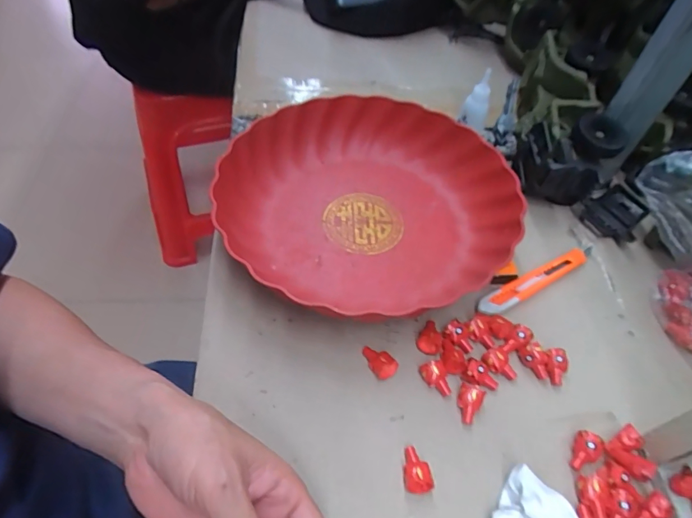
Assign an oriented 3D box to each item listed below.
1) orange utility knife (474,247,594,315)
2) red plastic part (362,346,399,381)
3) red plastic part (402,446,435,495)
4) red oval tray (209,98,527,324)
[{"bbox_3d":[0.161,0.015,0.372,0.131,0.005,0.019,-23,58,-21],"label":"orange utility knife"},{"bbox_3d":[0.023,0.072,0.319,0.015,0.013,0.028,-32,61,-26],"label":"red plastic part"},{"bbox_3d":[0.043,0.130,0.277,0.016,0.016,0.026,-3,53,-7],"label":"red plastic part"},{"bbox_3d":[0.020,-0.052,0.387,0.239,0.053,0.206,13,52,5],"label":"red oval tray"}]

